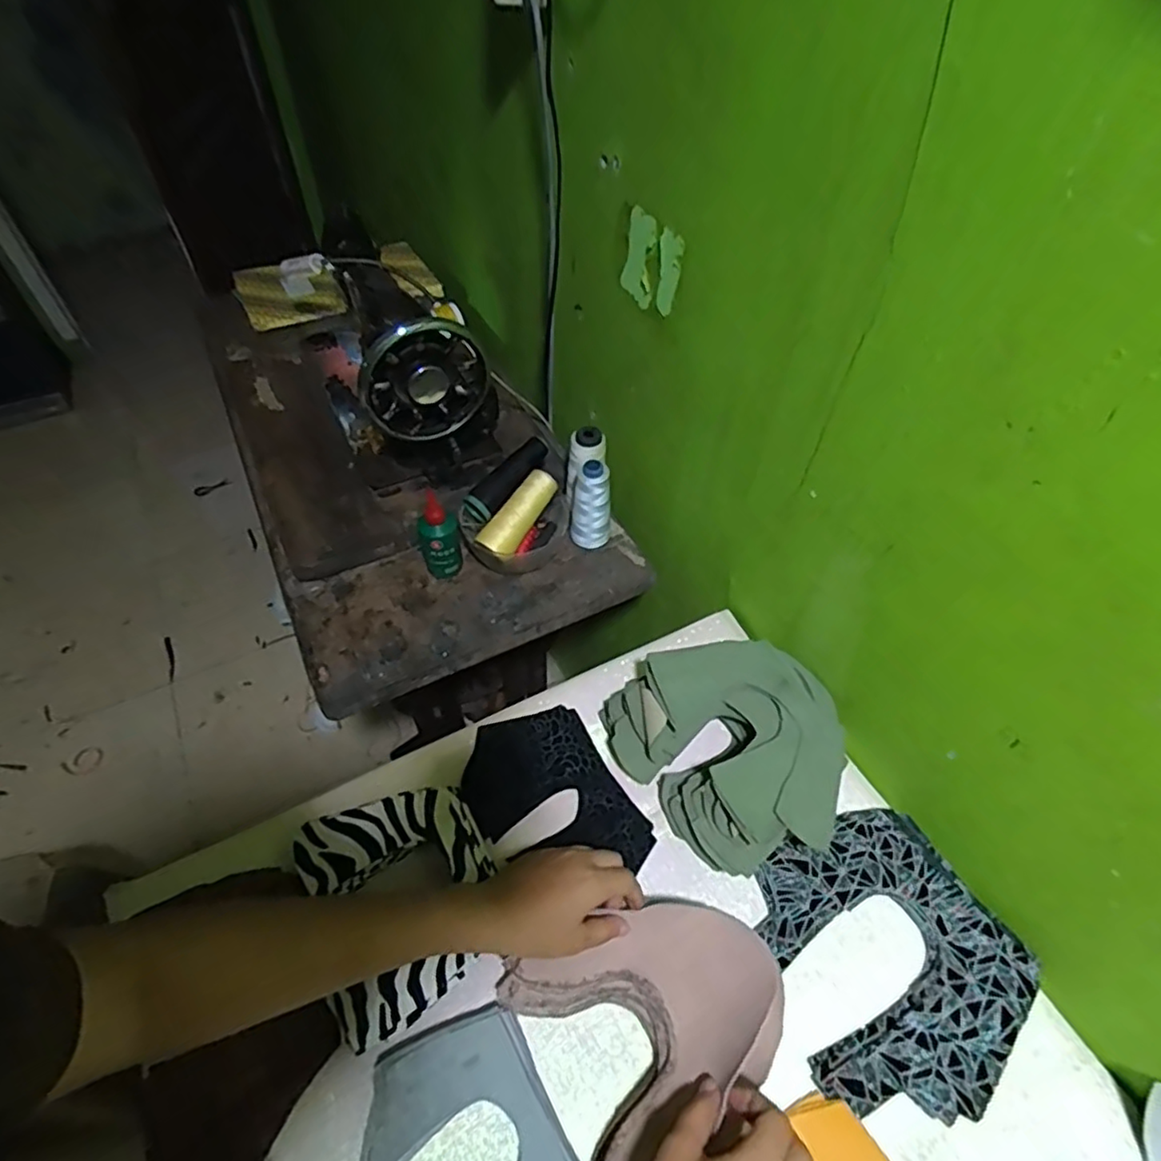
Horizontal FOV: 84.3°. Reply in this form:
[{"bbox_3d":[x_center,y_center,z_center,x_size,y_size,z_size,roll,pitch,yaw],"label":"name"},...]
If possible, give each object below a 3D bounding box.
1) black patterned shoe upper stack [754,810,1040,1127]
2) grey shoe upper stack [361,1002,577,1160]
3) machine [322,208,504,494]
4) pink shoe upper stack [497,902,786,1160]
[{"bbox_3d":[0.235,0.288,0.497,0.181,0.023,0.189,-23,56,-19],"label":"black patterned shoe upper stack"},{"bbox_3d":[-0.072,0.380,0.419,0.118,0.028,0.158,-25,56,-20],"label":"grey shoe upper stack"},{"bbox_3d":[-0.234,-0.290,0.802,0.186,0.207,0.324,-17,54,-15],"label":"machine"},{"bbox_3d":[0.051,0.300,0.449,0.168,0.034,0.132,-24,56,-19],"label":"pink shoe upper stack"}]

